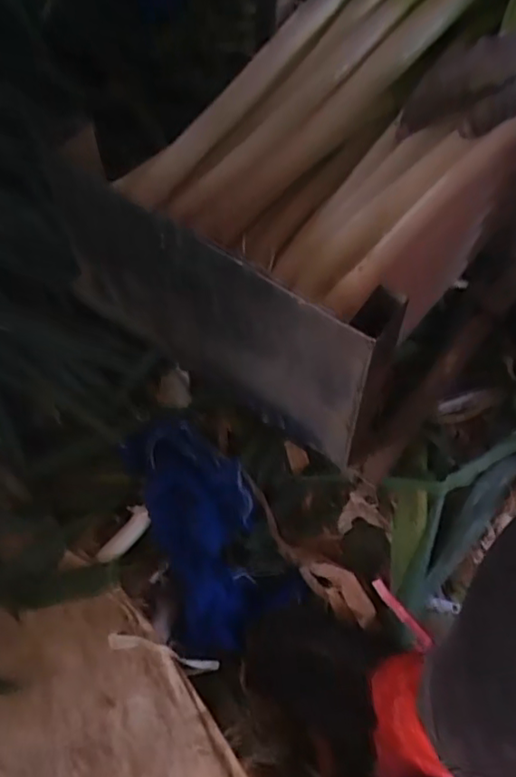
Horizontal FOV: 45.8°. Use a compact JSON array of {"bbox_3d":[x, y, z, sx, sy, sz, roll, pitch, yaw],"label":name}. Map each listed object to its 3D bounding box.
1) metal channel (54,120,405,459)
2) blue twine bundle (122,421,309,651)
[{"bbox_3d":[-0.037,-0.061,0.471,0.326,0.181,0.047,34,65,20],"label":"metal channel"},{"bbox_3d":[-0.059,0.140,0.633,0.127,0.060,0.231,-26,61,-14],"label":"blue twine bundle"}]

